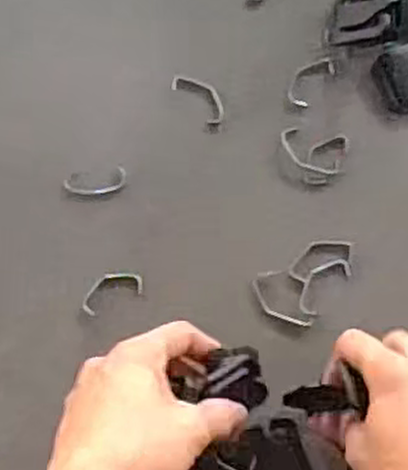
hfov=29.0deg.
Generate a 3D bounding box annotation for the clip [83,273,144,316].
[{"bbox_3d":[-0.054,0.031,0.456,0.037,0.004,0.019,-25,83,-2],"label":"clip"}]

